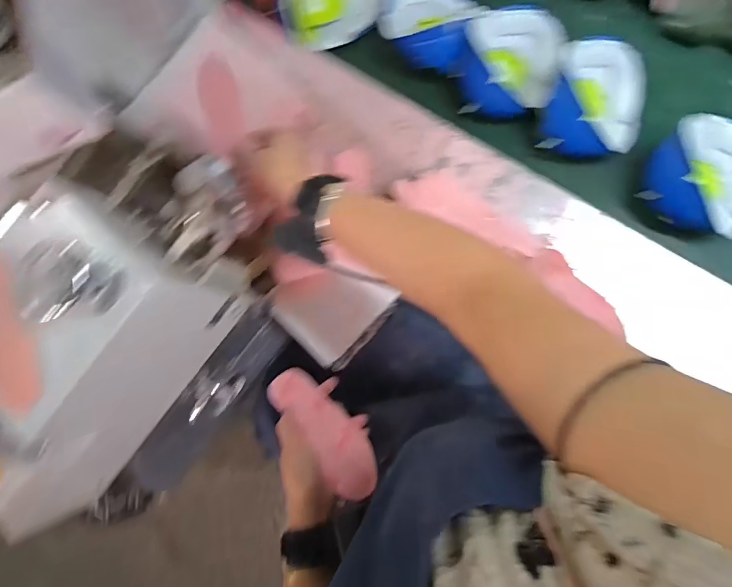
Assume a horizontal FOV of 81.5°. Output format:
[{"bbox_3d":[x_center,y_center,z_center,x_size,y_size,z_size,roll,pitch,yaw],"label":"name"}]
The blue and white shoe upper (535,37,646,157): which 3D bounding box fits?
[{"bbox_3d":[0.322,-0.273,0.585,0.130,0.067,0.161,15,89,8],"label":"blue and white shoe upper"}]

